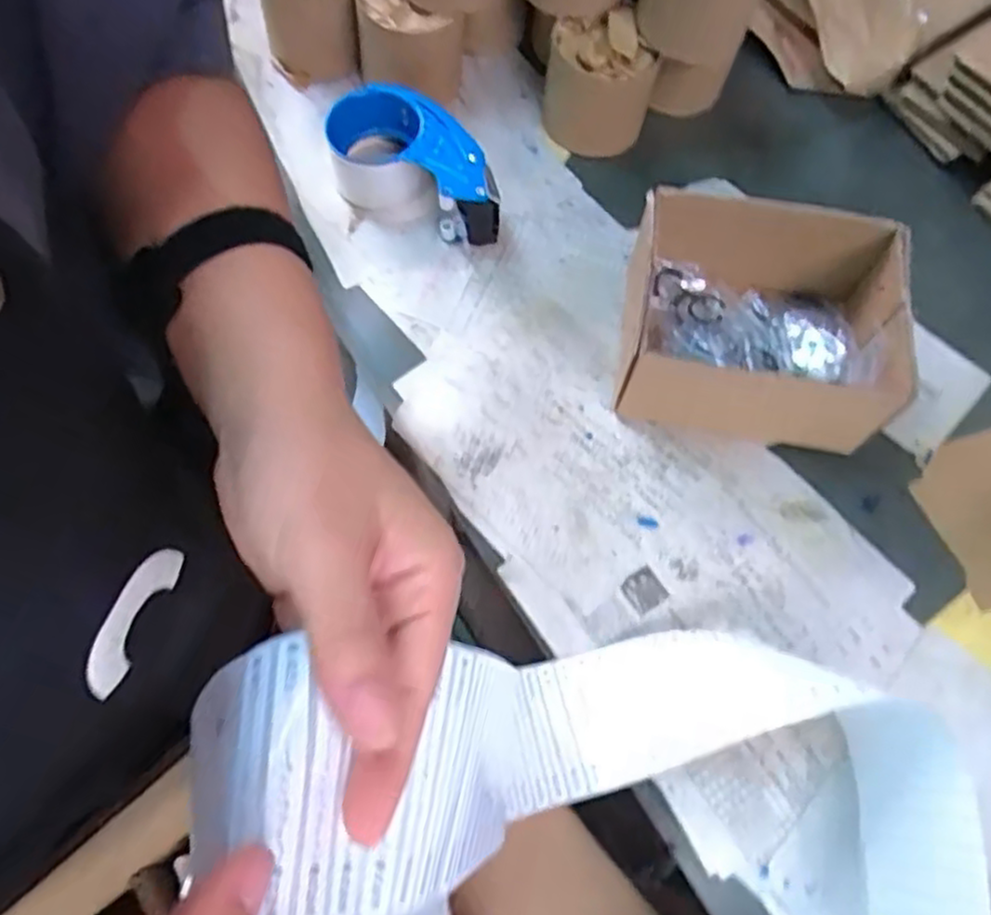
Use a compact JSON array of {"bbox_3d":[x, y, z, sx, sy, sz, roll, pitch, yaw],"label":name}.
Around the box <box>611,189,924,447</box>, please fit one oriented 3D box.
[{"bbox_3d":[0.190,-0.099,0.537,0.181,0.097,0.151,12,68,2],"label":"box"}]

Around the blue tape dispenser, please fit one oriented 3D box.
[{"bbox_3d":[-0.064,-0.241,0.597,0.153,0.065,0.083,16,68,4],"label":"blue tape dispenser"}]

